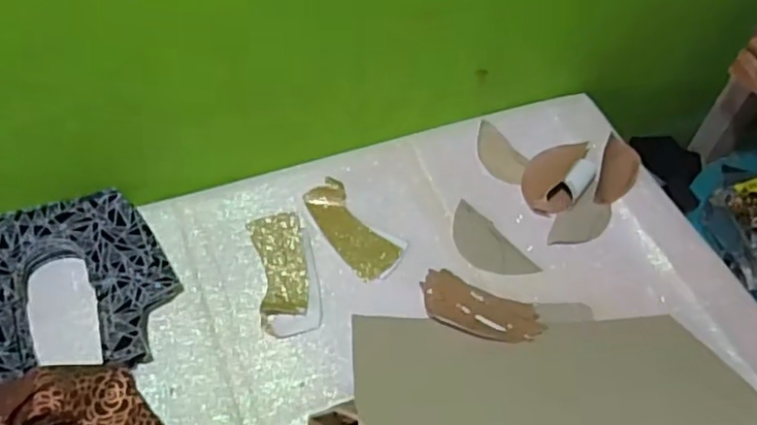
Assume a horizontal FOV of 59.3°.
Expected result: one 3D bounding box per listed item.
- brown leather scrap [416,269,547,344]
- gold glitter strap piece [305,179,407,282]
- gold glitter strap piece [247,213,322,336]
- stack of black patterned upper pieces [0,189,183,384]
[{"bbox_3d":[0.096,0.094,0.639,0.117,0.016,0.063,22,54,12],"label":"brown leather scrap"},{"bbox_3d":[-0.029,0.016,0.690,0.060,0.013,0.122,-33,62,-26],"label":"gold glitter strap piece"},{"bbox_3d":[-0.091,0.057,0.657,0.058,0.005,0.134,-9,54,-11],"label":"gold glitter strap piece"},{"bbox_3d":[-0.292,0.070,0.615,0.192,0.038,0.175,-8,54,-11],"label":"stack of black patterned upper pieces"}]

